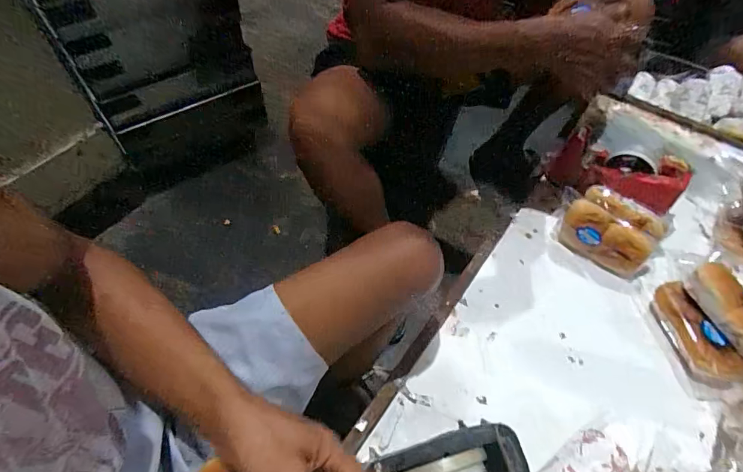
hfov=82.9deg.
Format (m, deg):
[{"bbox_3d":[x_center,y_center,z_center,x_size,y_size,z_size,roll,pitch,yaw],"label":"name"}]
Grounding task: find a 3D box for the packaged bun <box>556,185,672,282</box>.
[{"bbox_3d":[0.392,-0.003,0.695,0.152,0.075,0.109,40,63,22],"label":"packaged bun"}]

